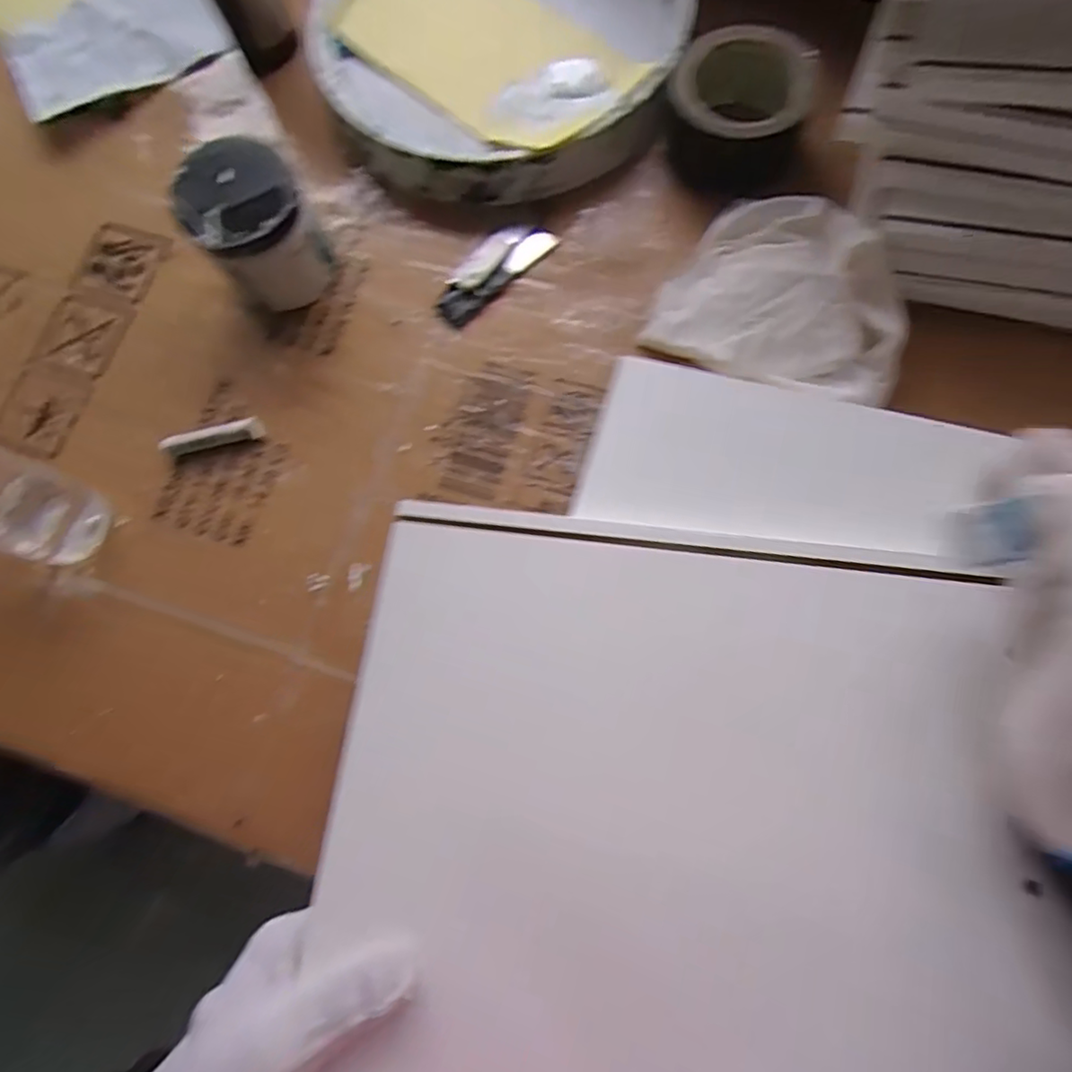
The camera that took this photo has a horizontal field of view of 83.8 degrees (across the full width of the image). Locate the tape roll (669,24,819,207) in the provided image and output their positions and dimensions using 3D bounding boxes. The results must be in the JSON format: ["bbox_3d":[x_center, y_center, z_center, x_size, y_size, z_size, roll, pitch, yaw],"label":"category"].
[{"bbox_3d":[0.139,-0.292,0.423,0.092,0.062,0.094,-2,76,7],"label":"tape roll"}]

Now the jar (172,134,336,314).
[{"bbox_3d":[-0.195,-0.216,0.422,0.074,0.081,0.078,-2,76,7],"label":"jar"}]

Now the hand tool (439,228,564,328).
[{"bbox_3d":[-0.032,-0.198,0.440,0.103,0.014,0.036,-43,75,-5],"label":"hand tool"}]

